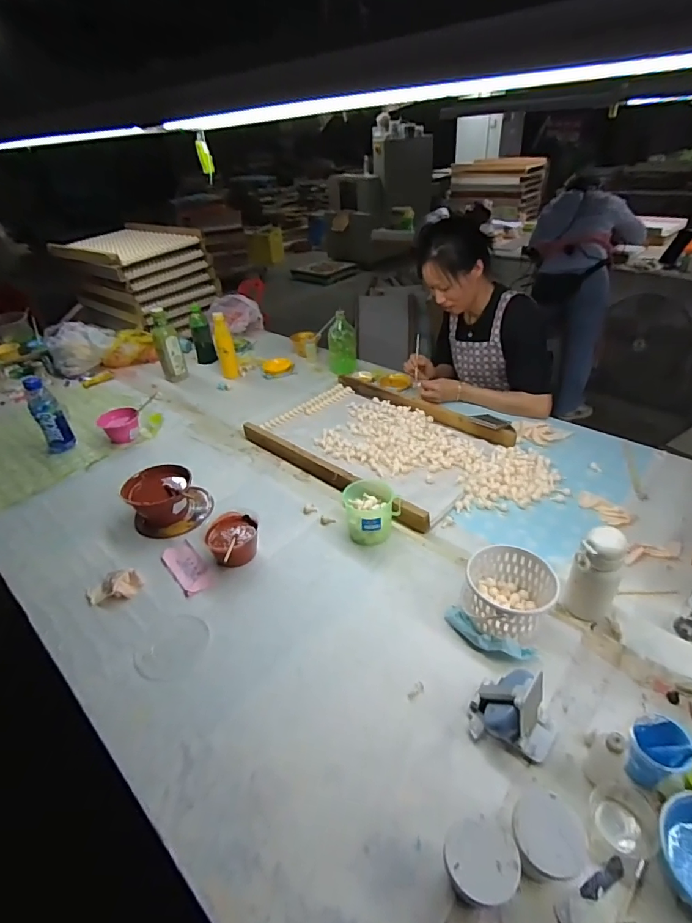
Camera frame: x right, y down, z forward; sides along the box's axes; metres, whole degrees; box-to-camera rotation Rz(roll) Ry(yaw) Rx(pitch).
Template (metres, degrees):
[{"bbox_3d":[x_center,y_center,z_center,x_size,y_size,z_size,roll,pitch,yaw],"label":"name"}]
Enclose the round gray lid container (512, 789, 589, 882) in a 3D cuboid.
[{"bbox_3d":[0.219,0.418,0.505,0.073,0.077,0.076,-3,36,2],"label":"round gray lid container"}]

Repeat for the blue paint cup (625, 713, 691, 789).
[{"bbox_3d":[0.381,0.361,0.567,0.062,0.079,0.061,-3,36,2],"label":"blue paint cup"}]

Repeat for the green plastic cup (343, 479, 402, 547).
[{"bbox_3d":[0.045,0.105,0.937,0.105,0.096,0.098,-3,36,2],"label":"green plastic cup"}]

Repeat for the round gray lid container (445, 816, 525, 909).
[{"bbox_3d":[0.140,0.432,0.485,0.073,0.079,0.074,9,38,19],"label":"round gray lid container"}]

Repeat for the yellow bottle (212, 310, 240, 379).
[{"bbox_3d":[-0.409,-0.388,1.549,0.061,0.207,0.059,-13,37,-11],"label":"yellow bottle"}]

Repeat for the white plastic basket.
[{"bbox_3d":[0.264,0.220,0.753,0.136,0.086,0.142,-3,36,2],"label":"white plastic basket"}]

